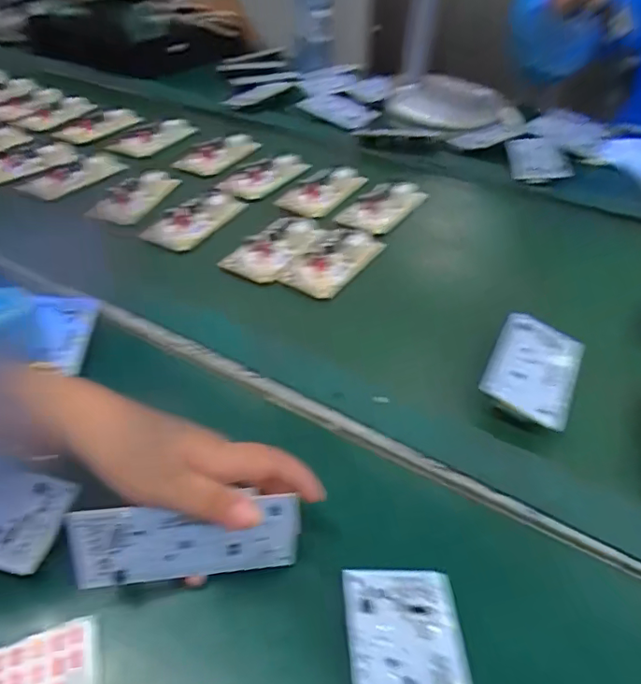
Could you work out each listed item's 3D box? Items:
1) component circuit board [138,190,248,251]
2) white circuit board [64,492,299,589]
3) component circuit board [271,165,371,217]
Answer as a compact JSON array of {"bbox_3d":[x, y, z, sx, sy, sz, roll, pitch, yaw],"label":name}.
[{"bbox_3d":[-0.139,-0.142,0.590,0.062,0.019,0.119,25,48,24],"label":"component circuit board"},{"bbox_3d":[-0.072,0.110,0.289,0.120,0.053,0.004,-1,26,-13],"label":"white circuit board"},{"bbox_3d":[0.004,-0.192,0.659,0.064,0.016,0.124,25,49,25],"label":"component circuit board"}]

